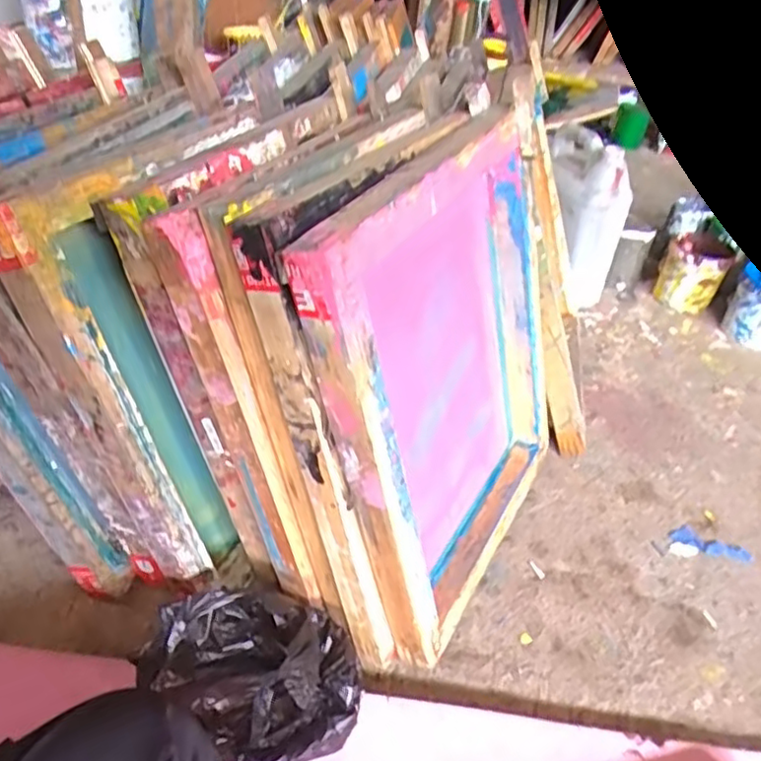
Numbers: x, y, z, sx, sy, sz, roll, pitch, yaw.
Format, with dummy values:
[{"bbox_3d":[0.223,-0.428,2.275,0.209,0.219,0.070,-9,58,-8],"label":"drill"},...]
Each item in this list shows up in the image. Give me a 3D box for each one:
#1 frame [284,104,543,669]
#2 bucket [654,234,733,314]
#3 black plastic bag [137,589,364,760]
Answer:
[{"bbox_3d":[0.078,0.005,0.684,0.058,0.470,0.371,11,41,30],"label":"frame"},{"bbox_3d":[0.636,-0.214,1.335,0.120,0.129,0.114,20,40,18],"label":"bucket"},{"bbox_3d":[-0.111,0.269,0.613,0.188,0.114,0.143,20,40,18],"label":"black plastic bag"}]

